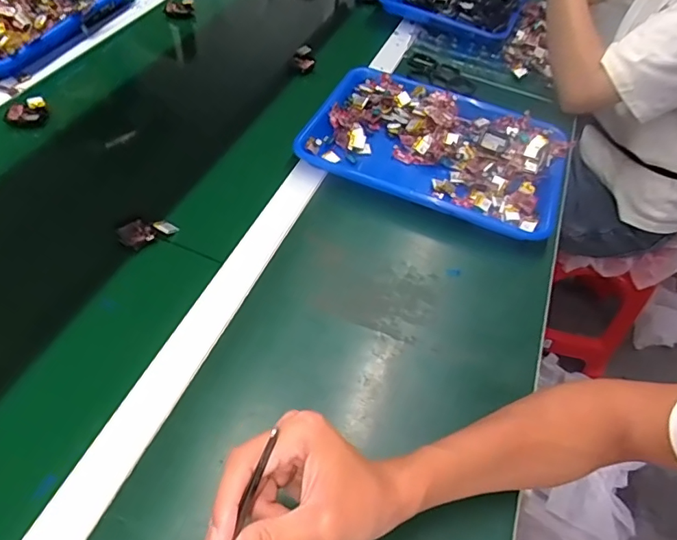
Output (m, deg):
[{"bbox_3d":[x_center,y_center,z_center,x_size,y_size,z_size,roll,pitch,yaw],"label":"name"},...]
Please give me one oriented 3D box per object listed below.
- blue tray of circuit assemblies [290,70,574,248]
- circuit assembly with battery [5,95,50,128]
[{"bbox_3d":[0.134,-0.171,0.699,0.341,0.037,0.248,20,51,10],"label":"blue tray of circuit assemblies"},{"bbox_3d":[-0.408,-0.206,0.668,0.049,0.018,0.041,-20,55,-21],"label":"circuit assembly with battery"}]

